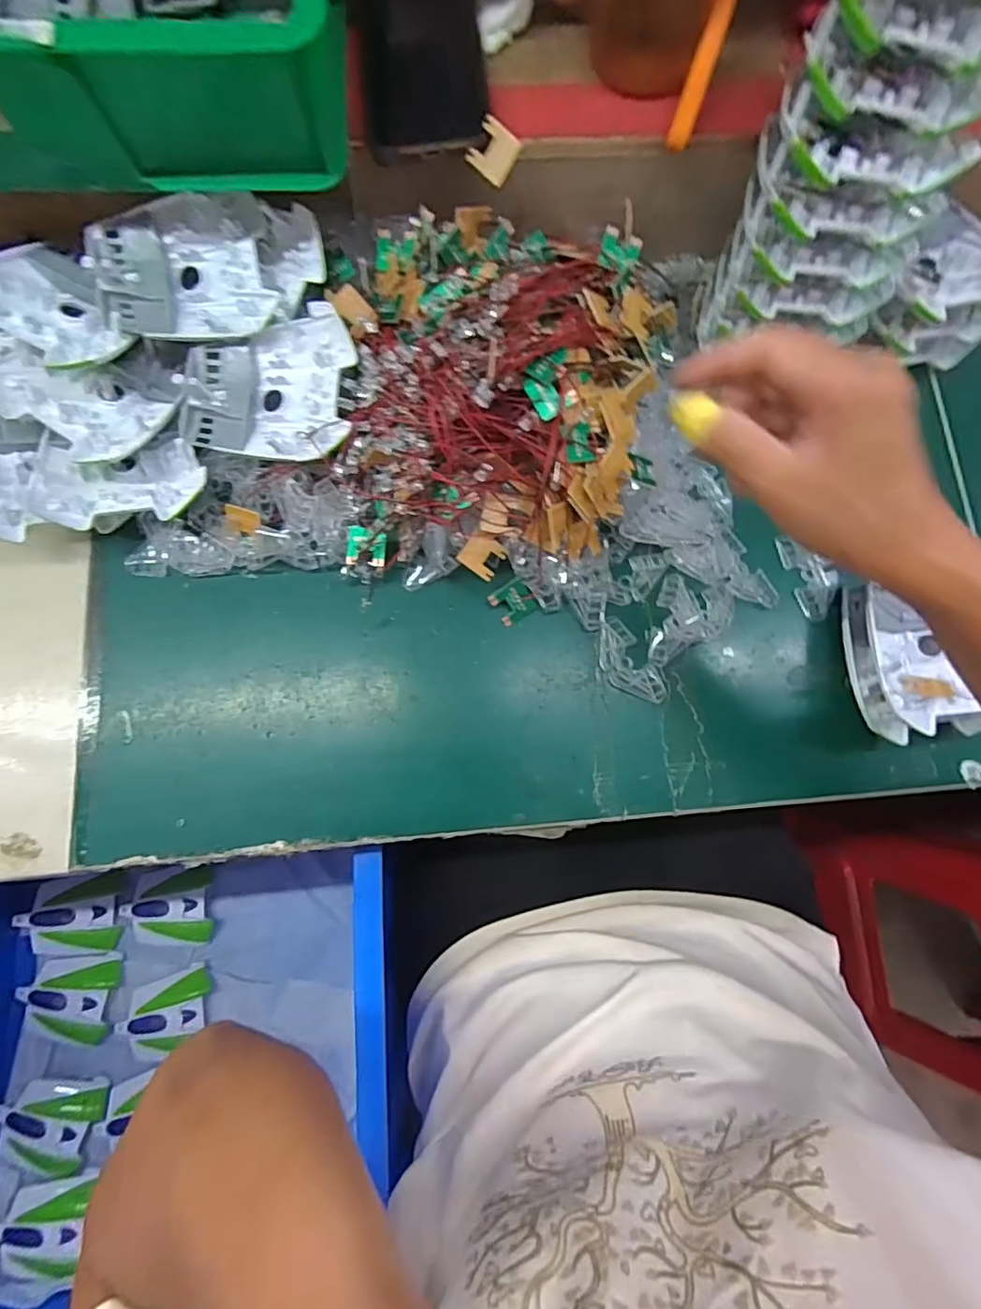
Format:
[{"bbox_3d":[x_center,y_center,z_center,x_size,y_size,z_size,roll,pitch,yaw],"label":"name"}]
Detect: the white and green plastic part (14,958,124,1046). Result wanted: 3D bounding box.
[{"bbox_3d":[-0.491,0.407,0.655,0.100,0.021,0.083,1,79,-3],"label":"white and green plastic part"}]

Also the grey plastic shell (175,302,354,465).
[{"bbox_3d":[-0.145,-0.170,0.364,0.107,0.027,0.096,2,79,-3],"label":"grey plastic shell"}]

